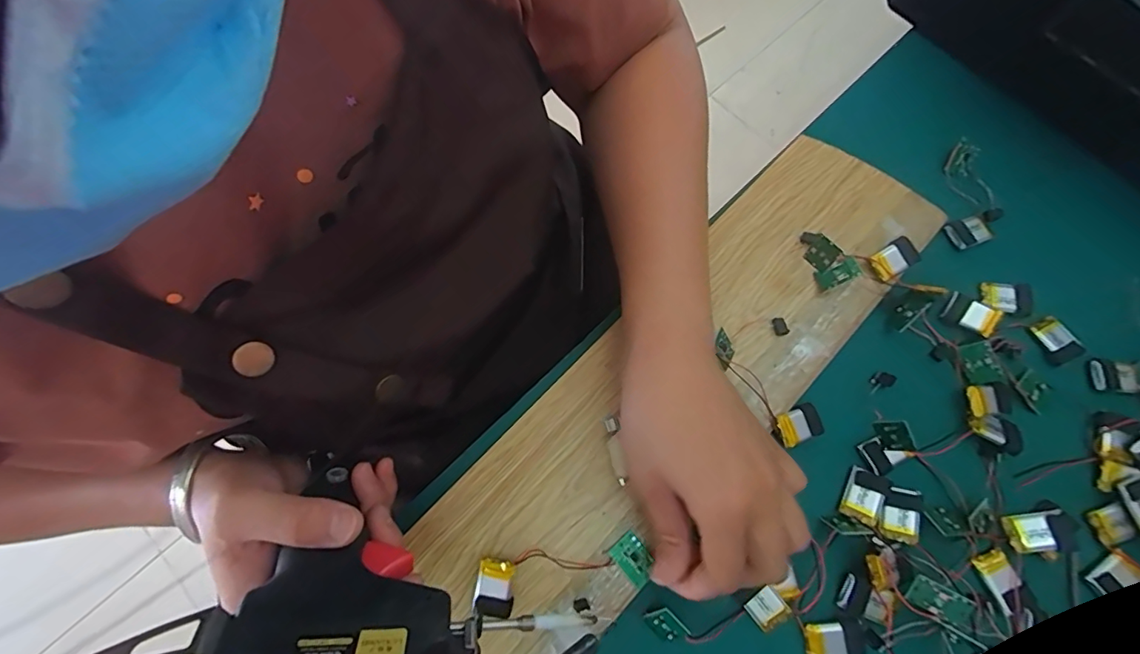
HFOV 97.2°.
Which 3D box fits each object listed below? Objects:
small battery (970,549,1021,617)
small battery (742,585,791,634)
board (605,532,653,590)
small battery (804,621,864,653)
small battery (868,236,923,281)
[{"bbox_3d":[0.258,0.151,0.299,0.020,0.004,0.032,-22,75,-7],"label":"small battery"},{"bbox_3d":[0.113,0.163,0.289,0.021,0.004,0.020,-42,79,5],"label":"small battery"},{"bbox_3d":[0.037,0.134,0.290,0.018,0.004,0.026,-39,78,-11],"label":"board"},{"bbox_3d":[0.151,0.178,0.285,0.030,0.005,0.019,-7,74,-3],"label":"small battery"},{"bbox_3d":[0.223,-0.046,0.347,0.034,0.009,0.020,-31,77,-10],"label":"small battery"}]

